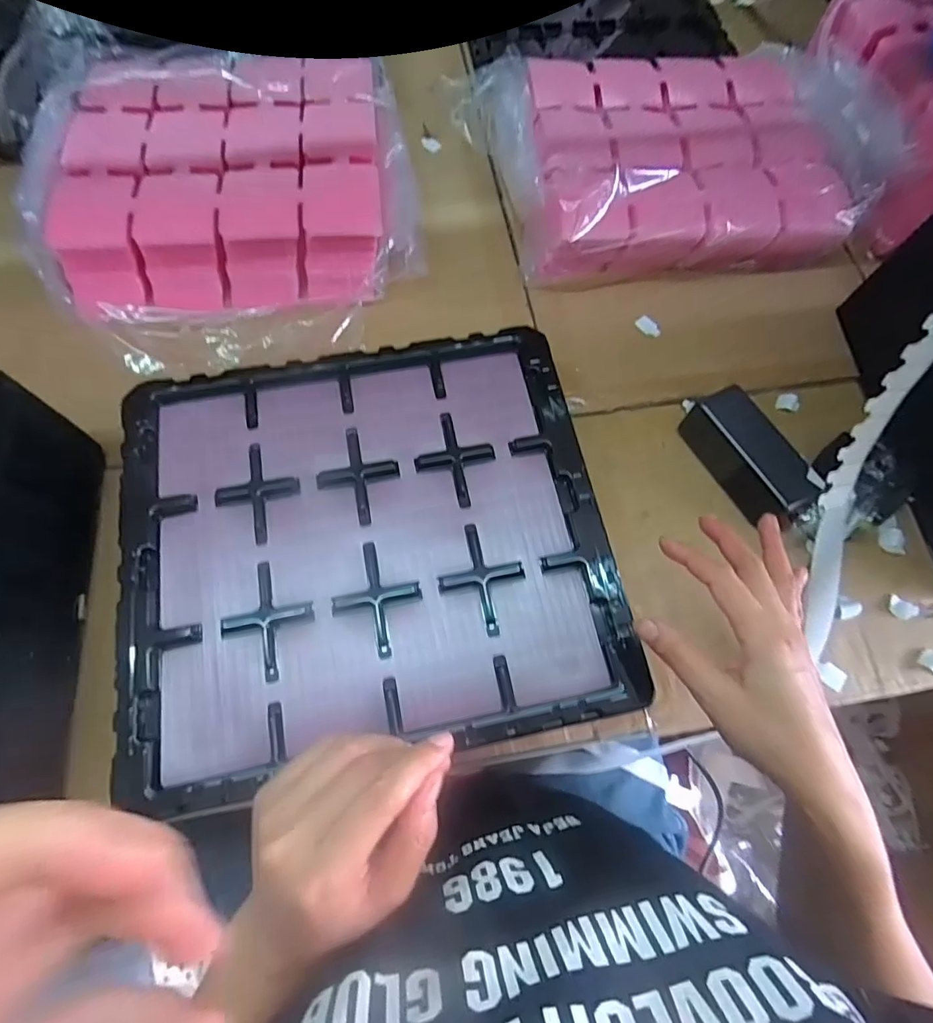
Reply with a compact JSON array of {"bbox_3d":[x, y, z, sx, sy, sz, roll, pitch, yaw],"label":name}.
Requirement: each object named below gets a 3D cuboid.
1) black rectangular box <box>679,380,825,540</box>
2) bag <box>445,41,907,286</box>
[{"bbox_3d":[0.272,-0.056,0.499,0.053,0.055,0.124,-27,73,-12],"label":"black rectangular box"},{"bbox_3d":[0.247,-0.408,0.605,0.407,0.093,0.297,-8,70,-6],"label":"bag"}]

